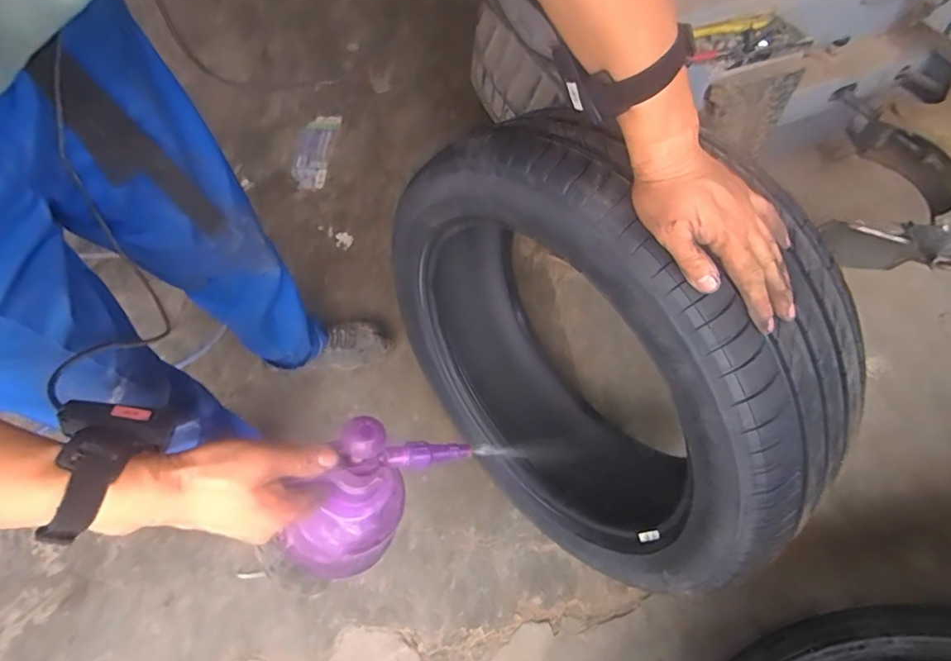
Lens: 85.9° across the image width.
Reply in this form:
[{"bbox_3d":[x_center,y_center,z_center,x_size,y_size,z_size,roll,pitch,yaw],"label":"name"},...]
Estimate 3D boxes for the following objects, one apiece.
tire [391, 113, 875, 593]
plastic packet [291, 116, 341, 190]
[{"bbox_3d":[0.132,0.022,0.695,0.267,0.564,0.592,-37,66,-20],"label":"tire"},{"bbox_3d":[-0.454,-0.506,1.440,0.105,0.014,0.288,4,59,2],"label":"plastic packet"}]

